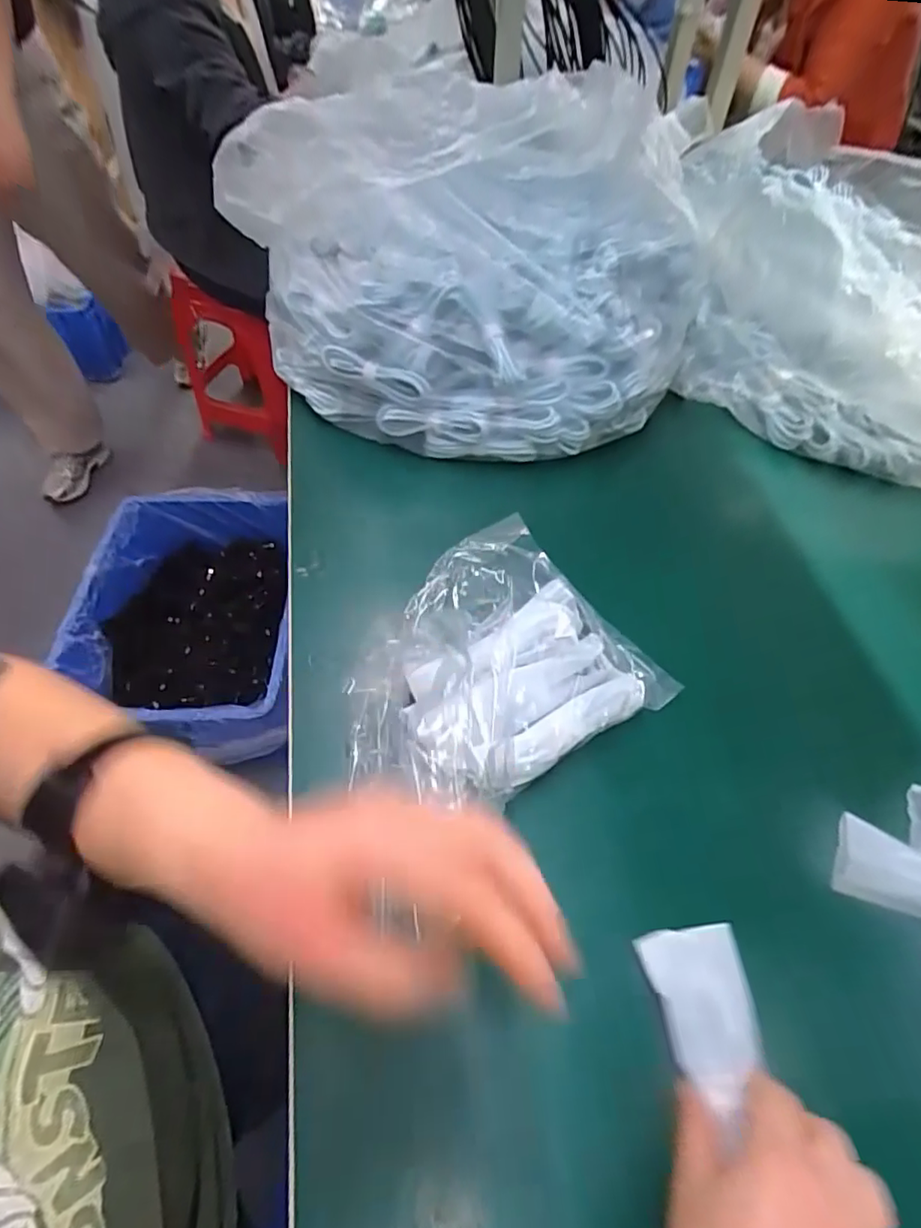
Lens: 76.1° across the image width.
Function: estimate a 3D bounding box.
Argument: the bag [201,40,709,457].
[{"bbox_3d":[0.003,-0.361,0.604,0.452,0.214,0.366,-12,56,-9],"label":"bag"}]

